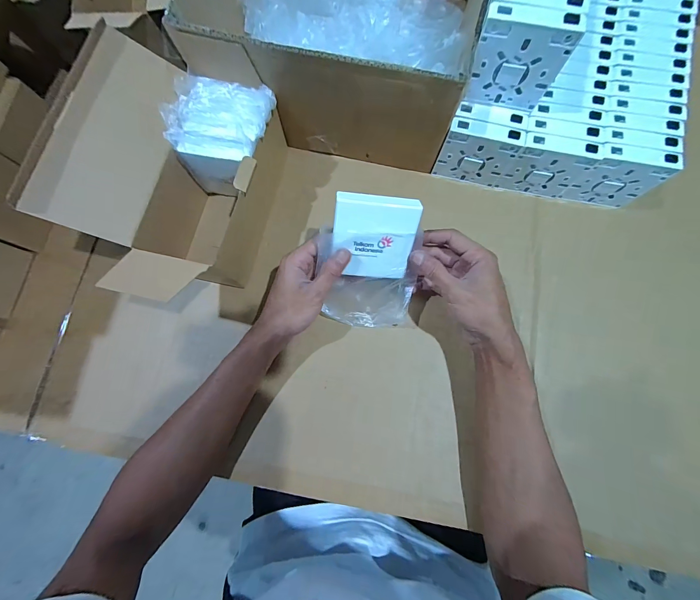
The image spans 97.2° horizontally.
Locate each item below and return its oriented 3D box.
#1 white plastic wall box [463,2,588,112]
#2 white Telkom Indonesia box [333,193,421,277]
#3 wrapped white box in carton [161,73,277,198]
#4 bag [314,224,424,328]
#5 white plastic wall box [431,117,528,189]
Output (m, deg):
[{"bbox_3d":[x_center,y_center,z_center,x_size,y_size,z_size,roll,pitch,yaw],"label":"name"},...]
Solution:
[{"bbox_3d":[0.168,-0.244,0.317,0.084,0.089,0.025,11,77,4],"label":"white plastic wall box"},{"bbox_3d":[0.025,-0.064,0.326,0.084,0.085,0.019,3,35,-8],"label":"white Telkom Indonesia box"},{"bbox_3d":[-0.141,-0.185,0.375,0.112,0.102,0.101,13,77,4],"label":"wrapped white box in carton"},{"bbox_3d":[0.021,-0.020,0.356,0.109,0.128,0.035,0,42,-1],"label":"bag"},{"bbox_3d":[0.161,-0.184,0.392,0.088,0.083,0.022,13,77,4],"label":"white plastic wall box"}]

